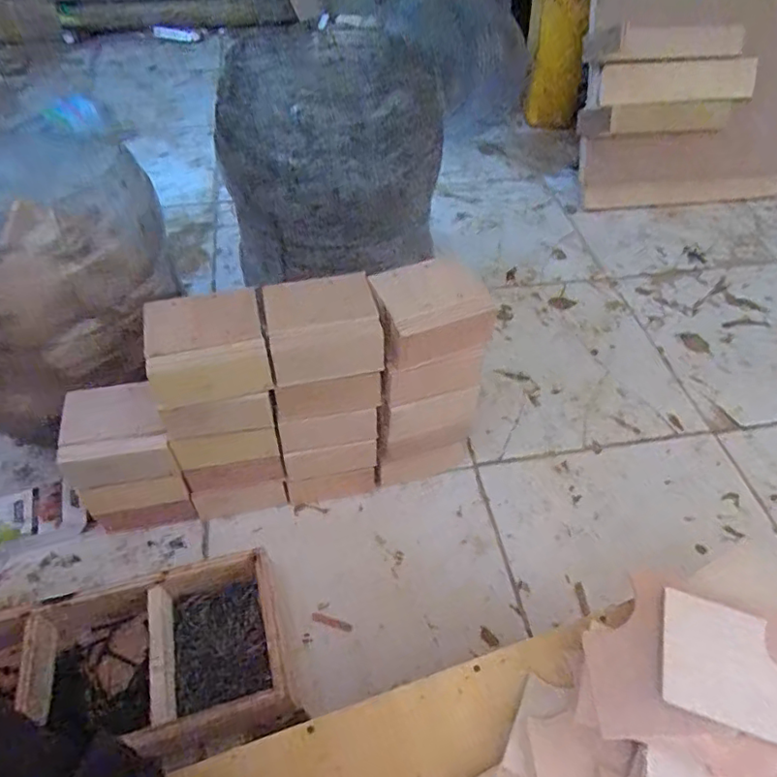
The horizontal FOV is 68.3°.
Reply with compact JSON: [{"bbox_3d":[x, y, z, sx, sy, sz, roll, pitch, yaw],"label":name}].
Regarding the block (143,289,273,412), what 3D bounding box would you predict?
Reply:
[{"bbox_3d":[-0.149,-0.036,0.473,0.092,0.058,0.075,-10,50,-9],"label":"block"}]

